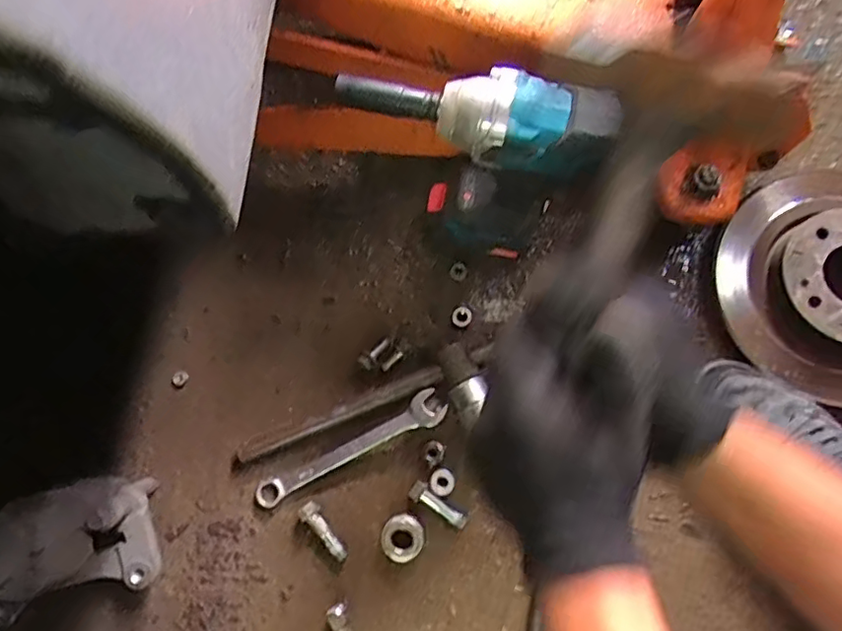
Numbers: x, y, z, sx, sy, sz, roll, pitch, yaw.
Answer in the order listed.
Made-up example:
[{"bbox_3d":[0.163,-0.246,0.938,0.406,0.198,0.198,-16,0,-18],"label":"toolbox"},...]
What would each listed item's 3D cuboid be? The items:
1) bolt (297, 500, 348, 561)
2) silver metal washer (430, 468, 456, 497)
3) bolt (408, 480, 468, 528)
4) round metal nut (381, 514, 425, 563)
[{"bbox_3d":[-0.092,0.208,0.569,0.020,0.015,0.063,-43,79,-7],"label":"bolt"},{"bbox_3d":[0.021,0.165,0.580,0.024,0.005,0.025,0,77,1],"label":"silver metal washer"},{"bbox_3d":[0.017,0.187,0.578,0.062,0.013,0.019,34,81,9],"label":"bolt"},{"bbox_3d":[-0.017,0.214,0.564,0.040,0.015,0.042,28,80,8],"label":"round metal nut"}]

